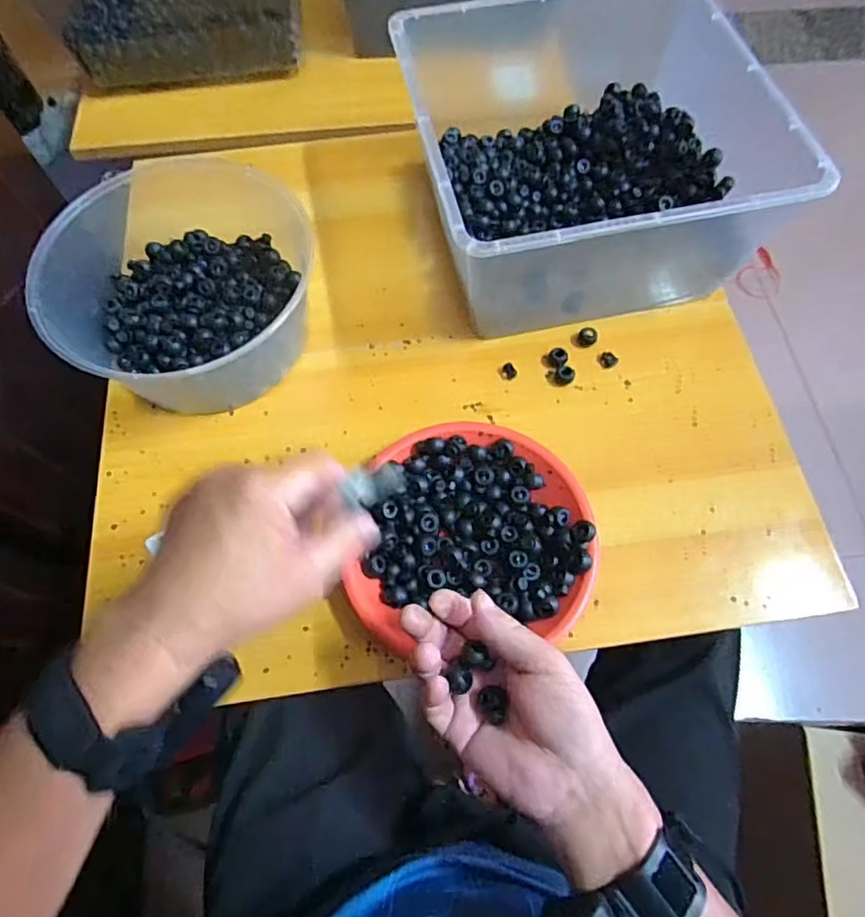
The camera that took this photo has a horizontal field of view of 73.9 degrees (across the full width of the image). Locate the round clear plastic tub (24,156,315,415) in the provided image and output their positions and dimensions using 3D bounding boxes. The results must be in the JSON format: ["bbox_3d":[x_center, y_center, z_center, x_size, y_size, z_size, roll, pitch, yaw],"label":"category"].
[{"bbox_3d":[-0.226,-0.167,0.529,0.206,0.095,0.215,0,66,0],"label":"round clear plastic tub"}]

